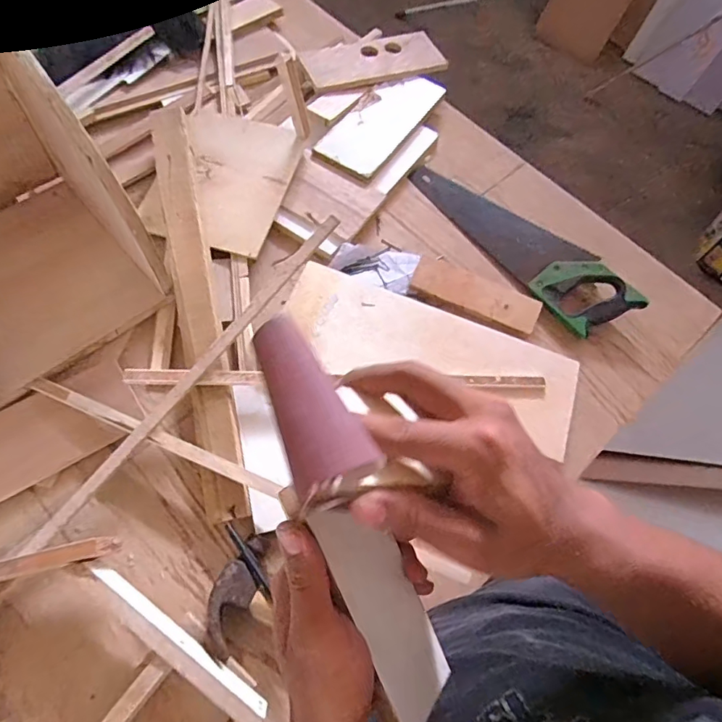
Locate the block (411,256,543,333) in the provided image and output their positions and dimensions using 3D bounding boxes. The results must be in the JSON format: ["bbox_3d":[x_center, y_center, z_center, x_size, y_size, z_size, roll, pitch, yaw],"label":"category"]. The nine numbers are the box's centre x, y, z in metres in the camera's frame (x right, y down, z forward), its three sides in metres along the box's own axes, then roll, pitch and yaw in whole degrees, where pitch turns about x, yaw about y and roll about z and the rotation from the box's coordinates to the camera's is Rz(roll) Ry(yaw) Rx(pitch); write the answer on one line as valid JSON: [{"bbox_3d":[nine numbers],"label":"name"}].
[{"bbox_3d":[0.183,-0.108,0.801,0.204,0.025,0.060,27,66,7],"label":"block"}]

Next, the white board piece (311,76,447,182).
[{"bbox_3d":[0.037,-0.446,0.931,0.120,0.018,0.282,31,67,9],"label":"white board piece"}]

